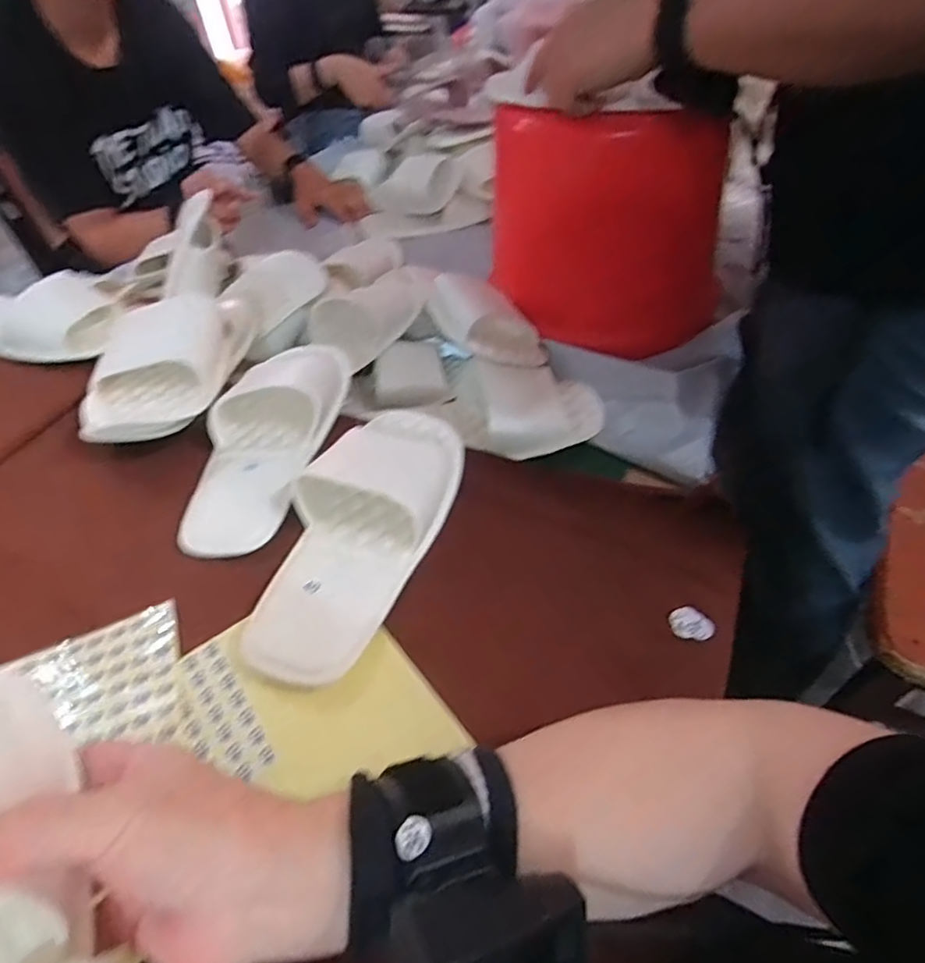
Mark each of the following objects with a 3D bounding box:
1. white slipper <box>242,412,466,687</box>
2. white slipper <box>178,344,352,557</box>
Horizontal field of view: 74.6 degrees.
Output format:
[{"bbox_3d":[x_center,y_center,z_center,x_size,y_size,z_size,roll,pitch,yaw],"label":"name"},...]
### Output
[{"bbox_3d":[-0.069,0.024,0.419,0.103,0.045,0.231,10,49,15],"label":"white slipper"},{"bbox_3d":[-0.159,-0.044,0.494,0.101,0.046,0.222,-3,47,5],"label":"white slipper"}]

